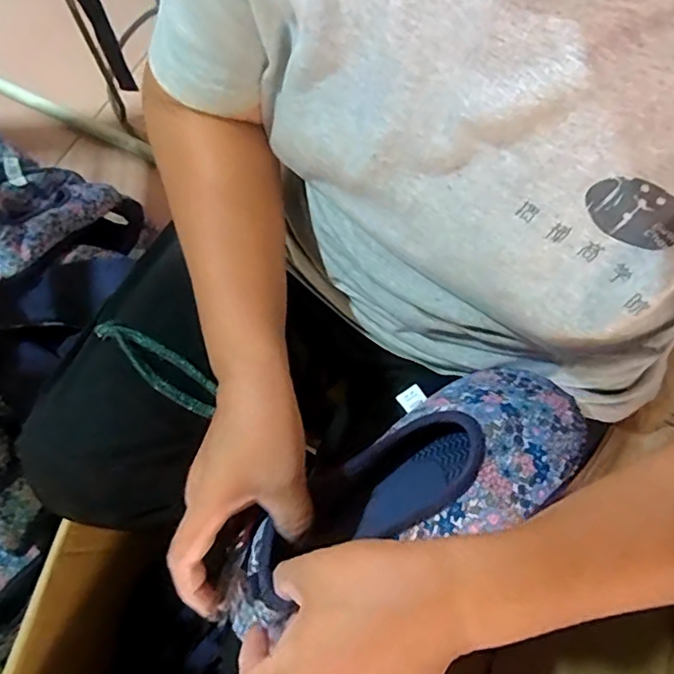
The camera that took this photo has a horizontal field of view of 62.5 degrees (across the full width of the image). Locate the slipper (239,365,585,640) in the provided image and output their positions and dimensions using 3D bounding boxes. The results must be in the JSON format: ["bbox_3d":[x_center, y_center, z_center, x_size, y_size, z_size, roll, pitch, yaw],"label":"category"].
[{"bbox_3d":[0.048,0.095,0.376,0.263,0.073,0.091,-25,77,-12],"label":"slipper"}]

